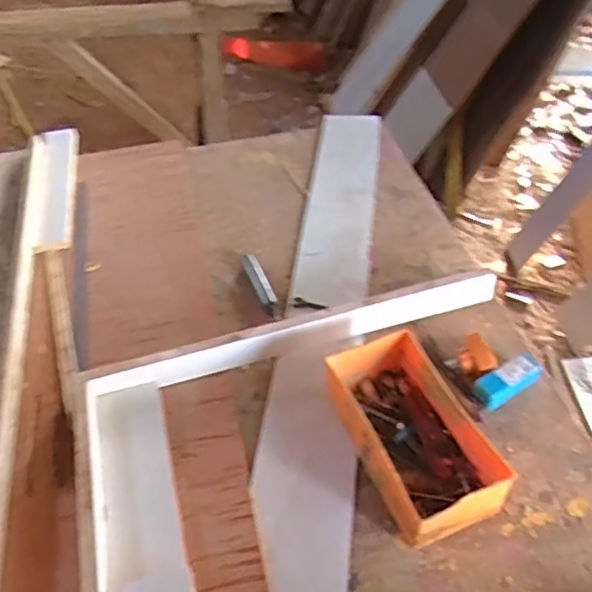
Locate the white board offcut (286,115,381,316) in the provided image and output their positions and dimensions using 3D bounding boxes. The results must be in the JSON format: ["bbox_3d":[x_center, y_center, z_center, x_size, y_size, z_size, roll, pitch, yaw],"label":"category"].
[{"bbox_3d":[0.080,-0.180,1.157,0.123,0.017,0.576,3,44,8],"label":"white board offcut"}]

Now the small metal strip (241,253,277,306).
[{"bbox_3d":[-0.060,-0.026,1.013,0.024,0.019,0.124,-16,44,-12],"label":"small metal strip"}]

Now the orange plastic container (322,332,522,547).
[{"bbox_3d":[0.139,0.170,0.761,0.135,0.083,0.239,-19,46,-14],"label":"orange plastic container"}]

